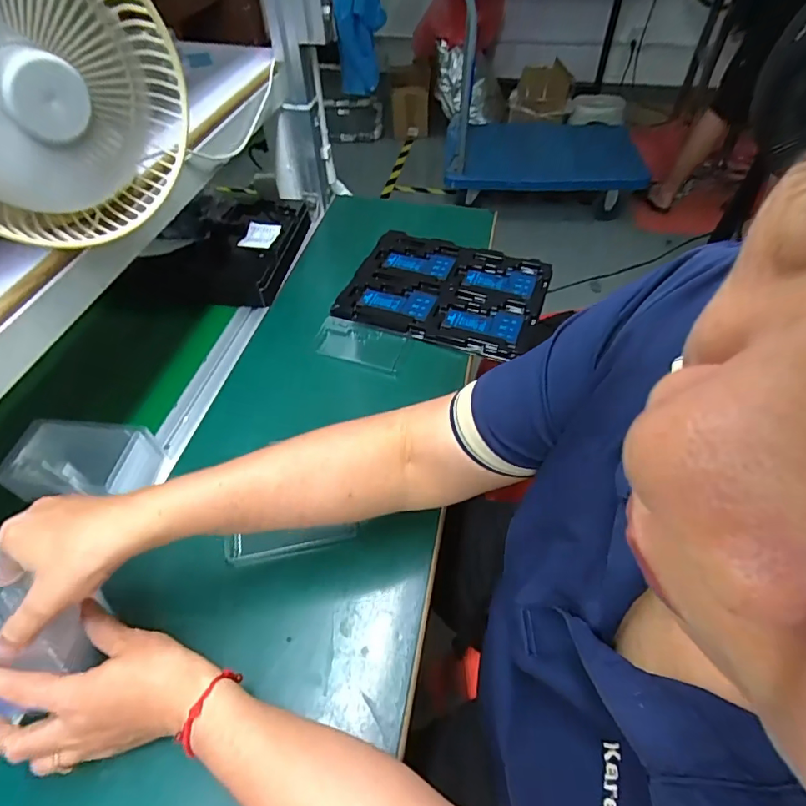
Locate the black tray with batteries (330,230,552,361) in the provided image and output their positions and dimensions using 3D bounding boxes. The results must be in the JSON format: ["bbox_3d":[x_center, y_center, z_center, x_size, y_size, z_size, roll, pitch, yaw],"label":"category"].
[{"bbox_3d":[0.063,-0.167,0.707,0.271,0.029,0.207,14,52,12],"label":"black tray with batteries"}]

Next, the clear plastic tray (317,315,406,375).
[{"bbox_3d":[-0.059,-0.078,0.652,0.121,0.017,0.068,14,52,12],"label":"clear plastic tray"}]

